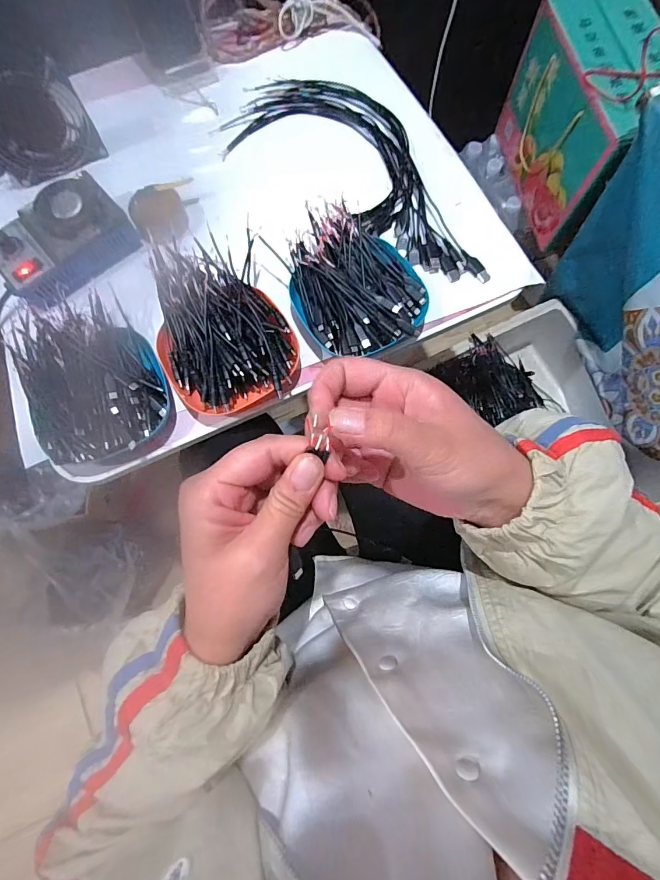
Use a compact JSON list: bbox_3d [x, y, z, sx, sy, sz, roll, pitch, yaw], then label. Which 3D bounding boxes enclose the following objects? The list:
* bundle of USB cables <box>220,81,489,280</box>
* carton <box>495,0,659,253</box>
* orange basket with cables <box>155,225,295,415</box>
[{"bbox_3d":[0.049,-0.355,0.531,0.399,0.013,0.178,35,79,9],"label":"bundle of USB cables"},{"bbox_3d":[0.470,-0.582,0.767,0.157,0.240,0.344,-11,76,-2],"label":"carton"},{"bbox_3d":[-0.118,-0.126,0.443,0.139,0.055,0.184,-19,77,-4],"label":"orange basket with cables"}]

